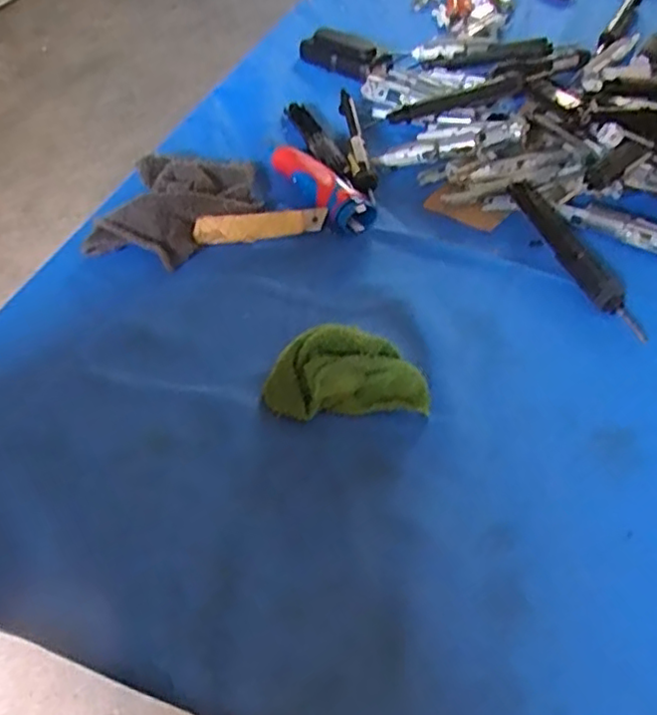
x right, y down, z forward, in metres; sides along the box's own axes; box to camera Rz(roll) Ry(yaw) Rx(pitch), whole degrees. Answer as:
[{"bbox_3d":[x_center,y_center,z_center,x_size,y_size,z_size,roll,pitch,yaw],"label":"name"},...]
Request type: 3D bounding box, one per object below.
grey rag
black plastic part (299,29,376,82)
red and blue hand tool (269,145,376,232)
[{"bbox_3d":[-0.124,-0.136,0.560,0.127,0.032,0.136,9,51,13],"label":"grey rag"},{"bbox_3d":[0.008,-0.336,0.721,0.104,0.022,0.039,34,61,29],"label":"black plastic part"},{"bbox_3d":[-0.007,-0.150,0.569,0.039,0.031,0.122,-27,53,-17],"label":"red and blue hand tool"}]

